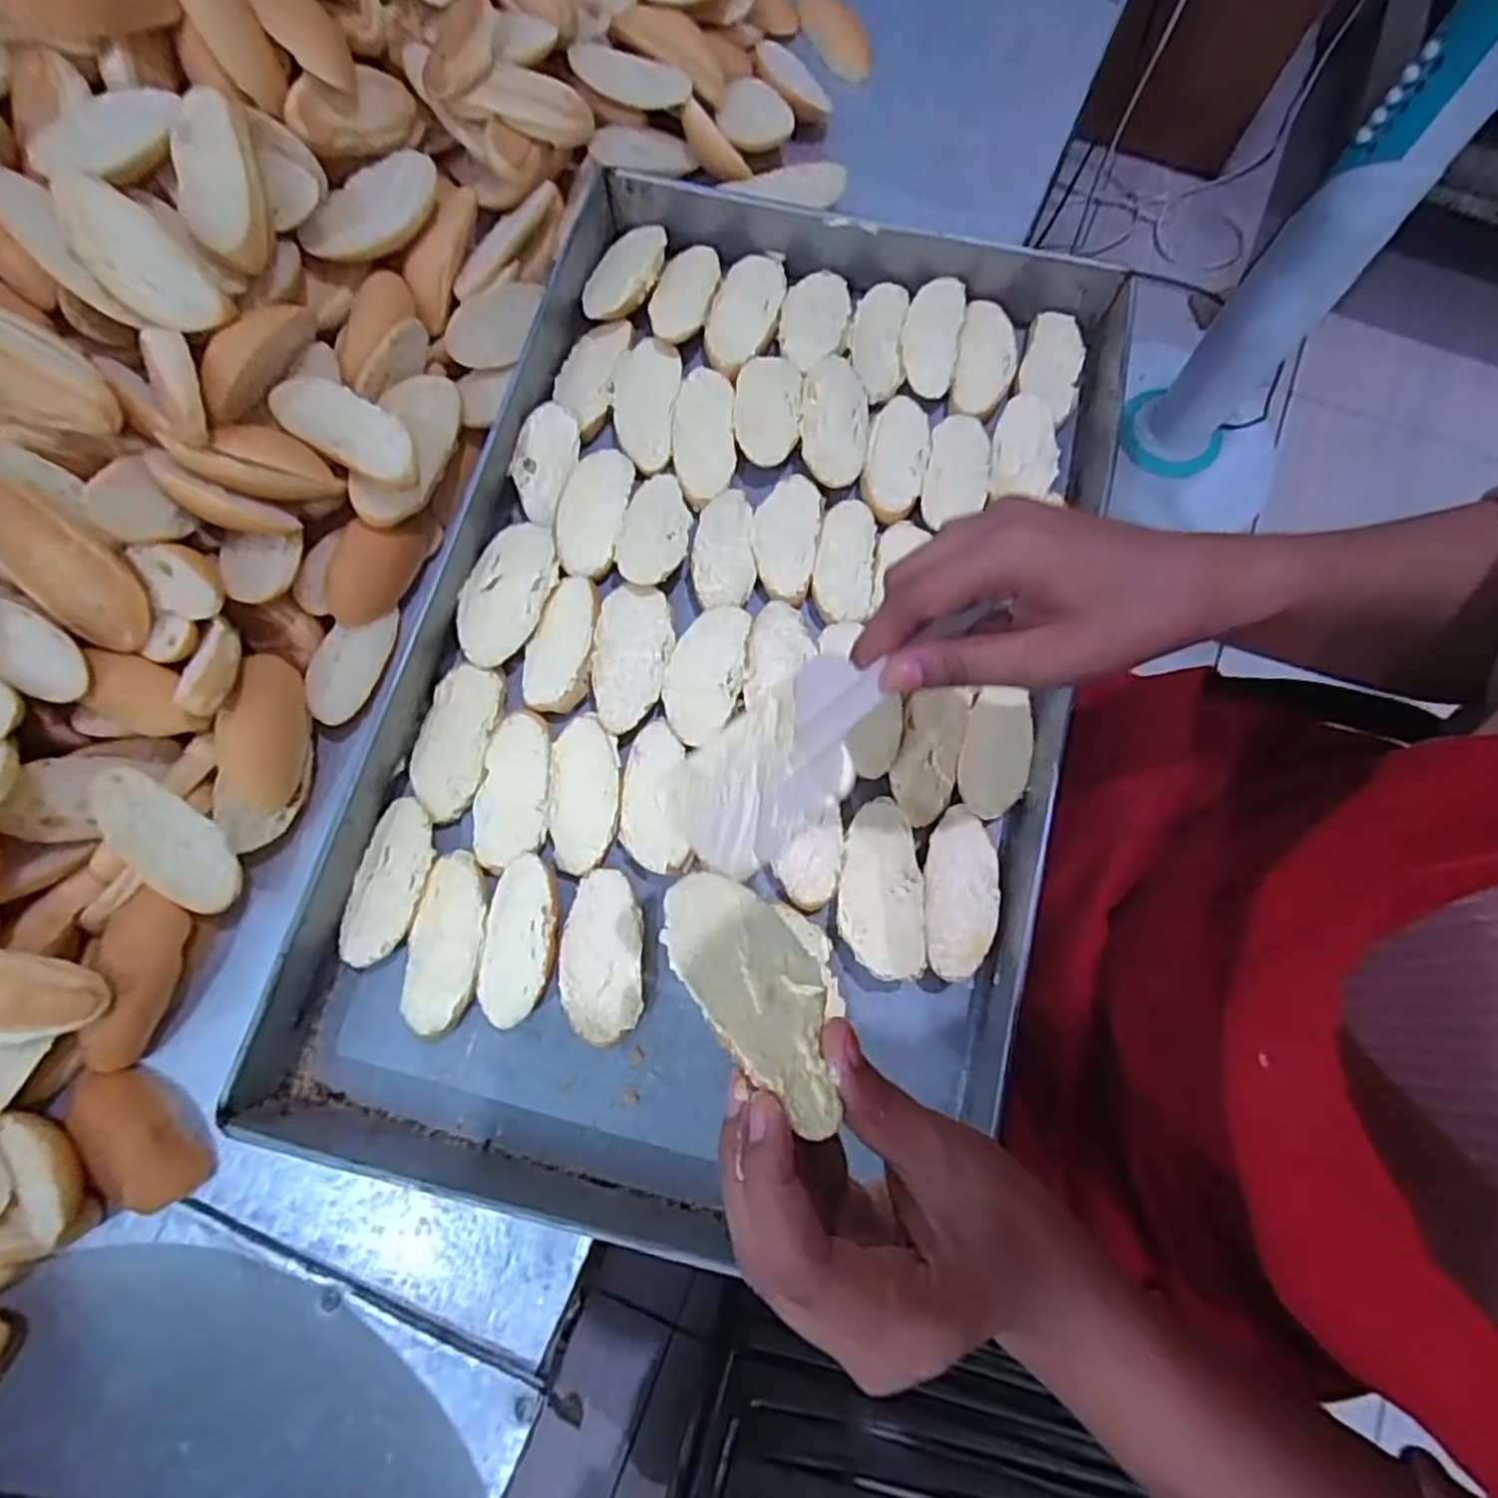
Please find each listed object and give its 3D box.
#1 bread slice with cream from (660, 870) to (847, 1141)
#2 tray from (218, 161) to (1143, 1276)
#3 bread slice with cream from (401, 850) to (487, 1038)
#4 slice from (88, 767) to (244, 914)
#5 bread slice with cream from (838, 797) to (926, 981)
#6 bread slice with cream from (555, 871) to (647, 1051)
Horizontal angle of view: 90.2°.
[{"bbox_3d":[0.004,0.078,0.243,0.048,0.013,0.087,-13,53,-19],"label":"bread slice with cream"},{"bbox_3d":[-0.011,-0.062,0.434,0.384,0.039,0.605,14,76,5],"label":"tray"},{"bbox_3d":[-0.164,0.105,0.409,0.038,0.013,0.094,4,76,3],"label":"bread slice with cream"},{"bbox_3d":[-0.305,0.048,0.392,0.037,0.012,0.086,-39,103,-8],"label":"slice"},{"bbox_3d":[0.071,0.074,0.404,0.043,0.010,0.093,1,76,2],"label":"bread slice with cream"},{"bbox_3d":[-0.080,0.112,0.406,0.043,0.015,0.088,-4,75,1],"label":"bread slice with cream"}]

